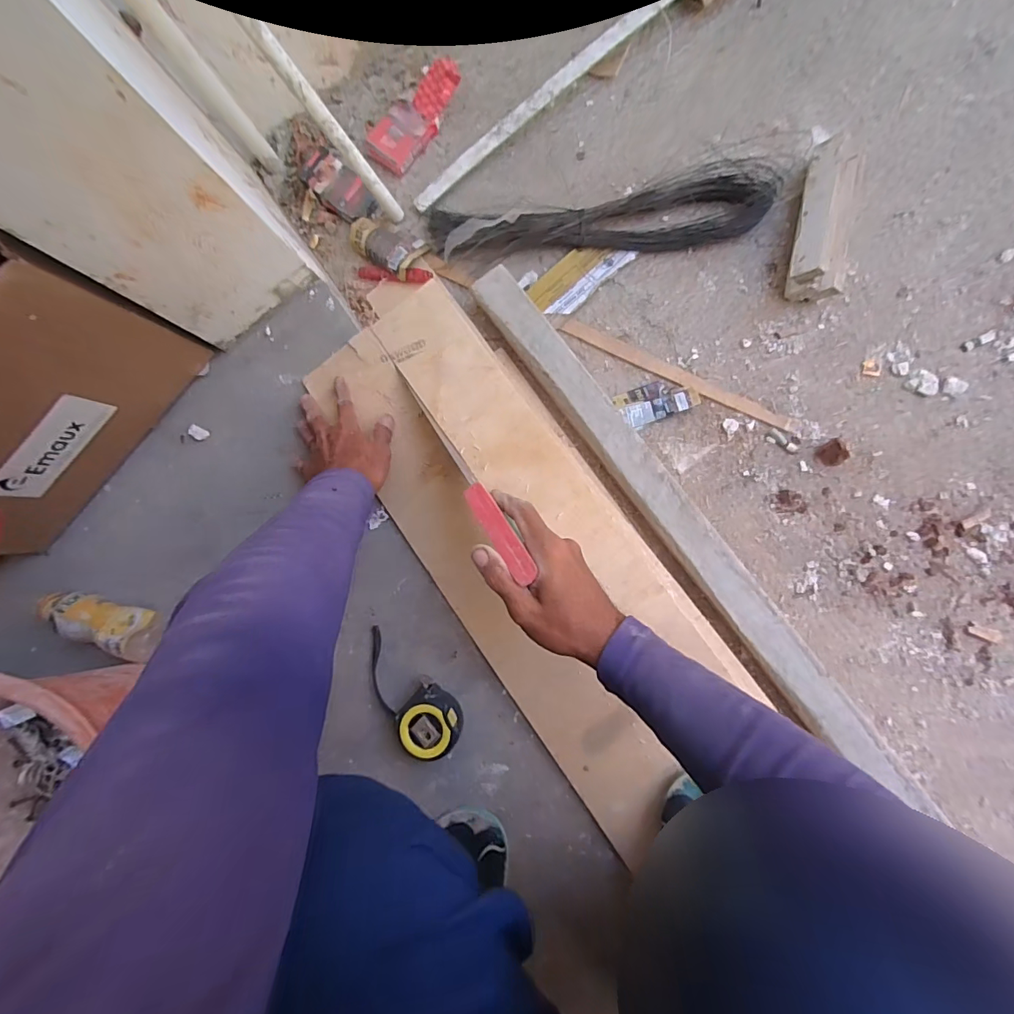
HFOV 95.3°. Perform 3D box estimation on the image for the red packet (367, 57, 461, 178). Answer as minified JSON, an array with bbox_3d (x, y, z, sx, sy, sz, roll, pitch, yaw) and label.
[{"bbox_3d":[-0.138,-0.556,0.656,0.078,0.048,0.151,38,93,8],"label":"red packet"}]

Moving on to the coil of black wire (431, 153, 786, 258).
[{"bbox_3d":[0.114,-0.381,0.609,0.444,0.053,0.108,-7,86,8],"label":"coil of black wire"}]

